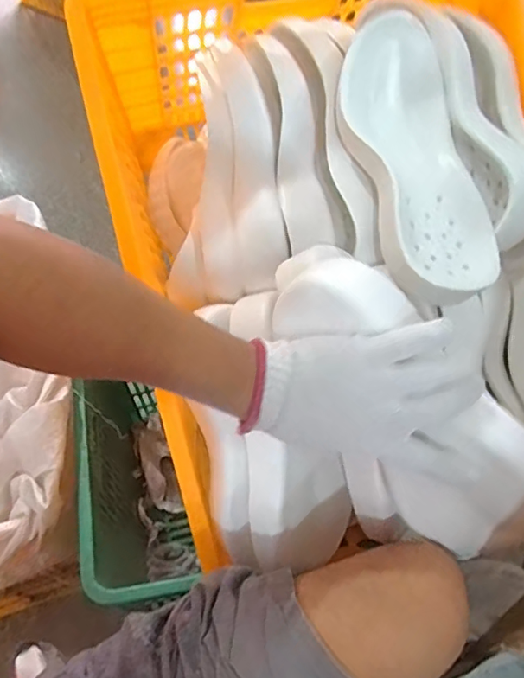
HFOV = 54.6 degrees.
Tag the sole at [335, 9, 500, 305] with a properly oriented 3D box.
[{"bbox_3d":[0.153,-0.190,0.517,0.130,0.045,0.313,-8,76,-5],"label":"sole"}]

